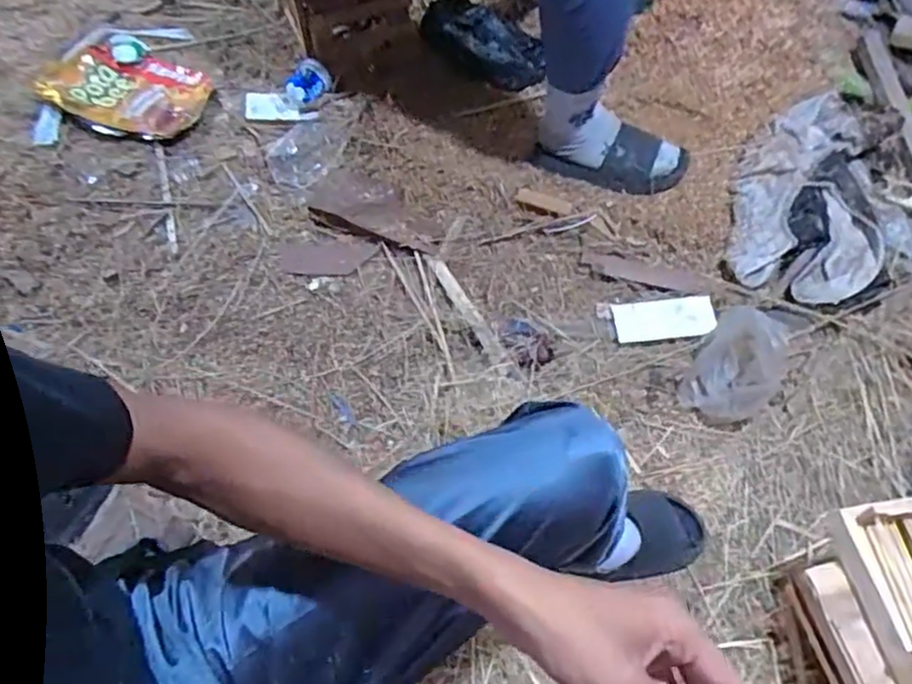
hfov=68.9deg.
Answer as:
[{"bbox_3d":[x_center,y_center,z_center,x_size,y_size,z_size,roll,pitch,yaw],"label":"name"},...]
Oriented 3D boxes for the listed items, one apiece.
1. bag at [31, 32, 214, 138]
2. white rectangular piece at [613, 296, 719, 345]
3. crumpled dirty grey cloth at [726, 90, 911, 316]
[{"bbox_3d":[-0.606,-0.479,1.237,0.288,0.041,0.220,15,58,6],"label":"bag"},{"bbox_3d":[0.345,-0.037,1.101,0.161,0.007,0.075,-5,60,4],"label":"white rectangular piece"},{"bbox_3d":[0.669,-0.251,1.172,0.330,0.086,0.443,13,58,5],"label":"crumpled dirty grey cloth"}]

